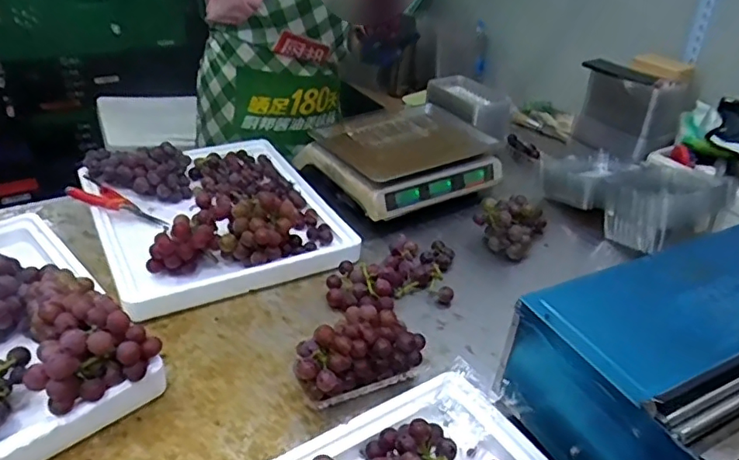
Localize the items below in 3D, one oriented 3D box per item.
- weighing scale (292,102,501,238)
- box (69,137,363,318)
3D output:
[{"bbox_3d":[0.070,-0.154,1.193,0.342,0.096,0.294,-18,38,-29],"label":"weighing scale"},{"bbox_3d":[-0.280,-0.048,1.007,0.384,0.105,0.425,-18,38,-29],"label":"box"}]

